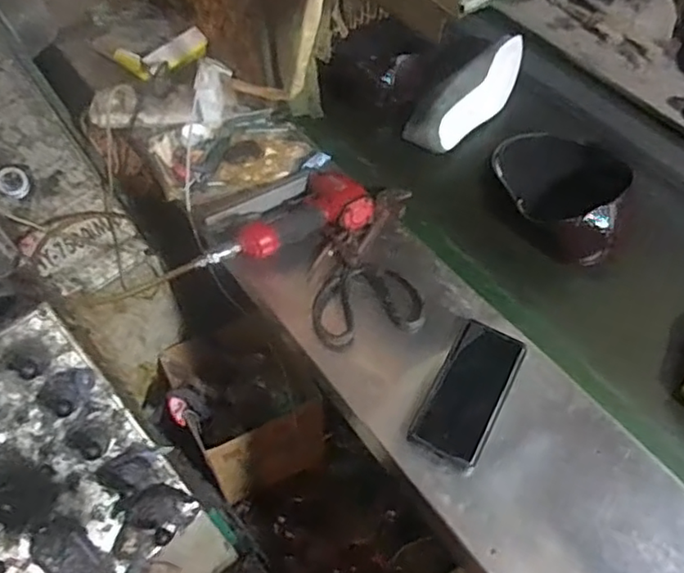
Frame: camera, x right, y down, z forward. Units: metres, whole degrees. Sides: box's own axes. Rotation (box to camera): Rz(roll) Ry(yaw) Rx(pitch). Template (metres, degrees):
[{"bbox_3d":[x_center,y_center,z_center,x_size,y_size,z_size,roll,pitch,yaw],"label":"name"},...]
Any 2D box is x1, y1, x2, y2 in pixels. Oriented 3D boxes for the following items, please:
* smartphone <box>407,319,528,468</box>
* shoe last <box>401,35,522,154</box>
[{"bbox_3d":[0.146,0.118,0.715,0.079,0.005,0.162,24,68,20],"label":"smartphone"},{"bbox_3d":[0.204,-0.312,1.022,0.074,0.071,0.286,34,64,23],"label":"shoe last"}]

